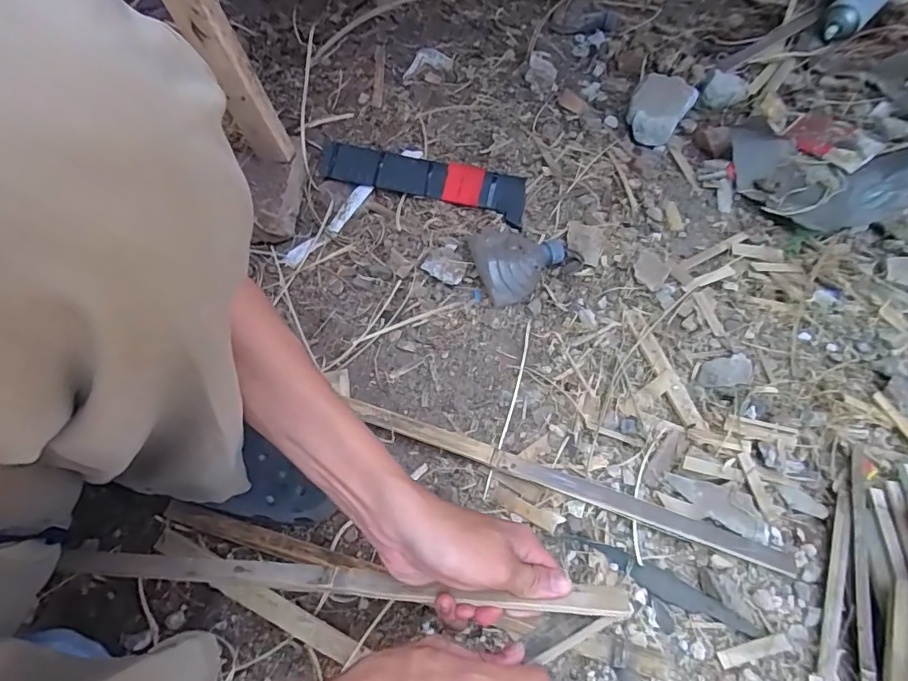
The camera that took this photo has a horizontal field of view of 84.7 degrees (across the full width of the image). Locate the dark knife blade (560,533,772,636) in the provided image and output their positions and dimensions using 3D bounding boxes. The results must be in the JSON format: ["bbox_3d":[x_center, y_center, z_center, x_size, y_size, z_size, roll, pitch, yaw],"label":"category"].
[{"bbox_3d":[0.192,0.227,0.469,0.178,0.007,0.025,21,63,14],"label":"dark knife blade"}]

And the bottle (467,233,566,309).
[{"bbox_3d":[0.083,-0.108,0.651,0.118,0.036,0.110,-21,61,-9],"label":"bottle"}]

